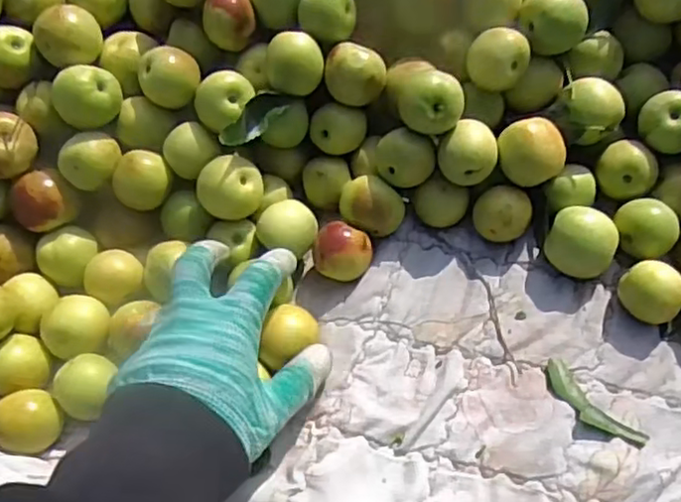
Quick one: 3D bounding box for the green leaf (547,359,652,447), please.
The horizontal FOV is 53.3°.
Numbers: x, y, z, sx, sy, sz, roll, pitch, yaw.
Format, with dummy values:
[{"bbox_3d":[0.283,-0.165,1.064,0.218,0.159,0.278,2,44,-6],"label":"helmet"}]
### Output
[{"bbox_3d":[0.135,0.083,0.365,0.017,0.004,0.062,-39,67,-17],"label":"green leaf"}]

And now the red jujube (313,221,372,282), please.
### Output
[{"bbox_3d":[0.002,0.002,0.413,0.034,0.027,0.031,-1,62,3],"label":"red jujube"}]

